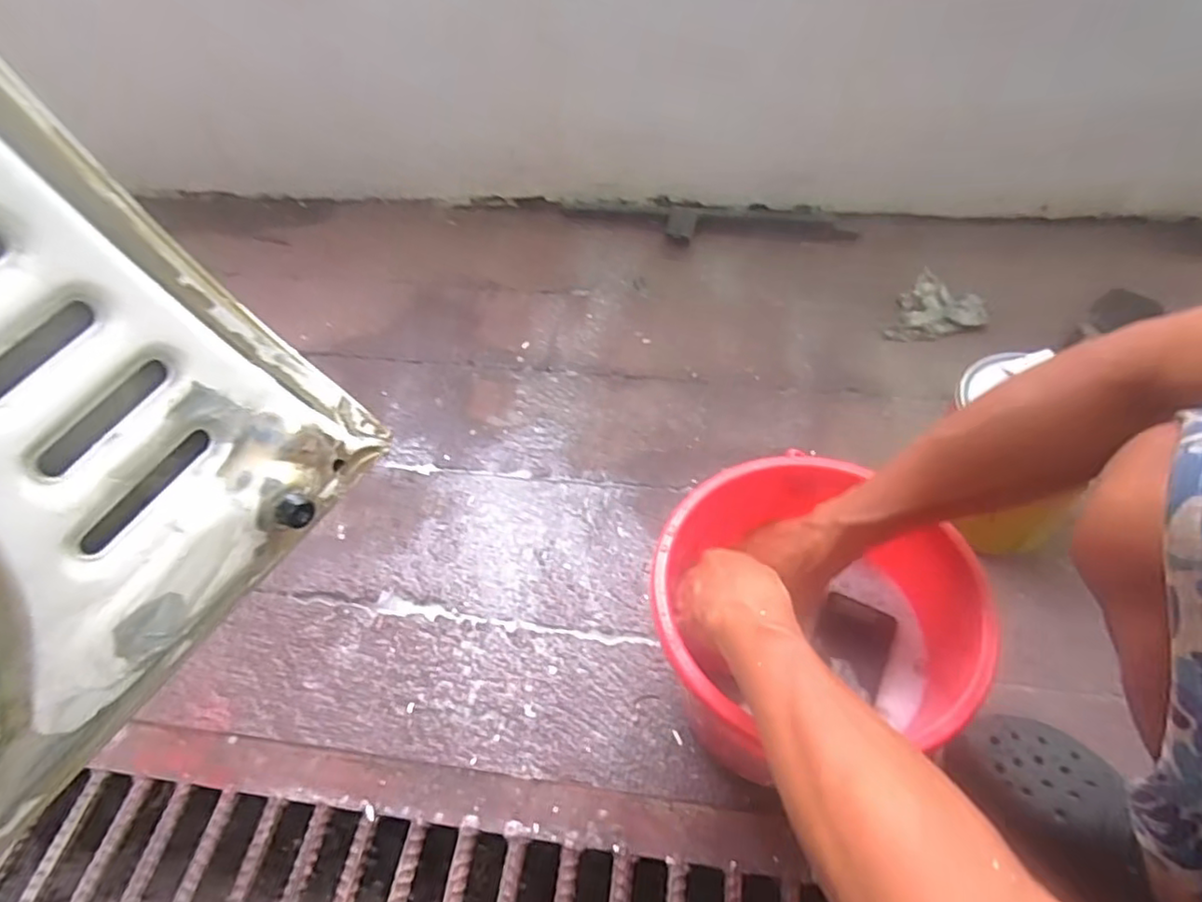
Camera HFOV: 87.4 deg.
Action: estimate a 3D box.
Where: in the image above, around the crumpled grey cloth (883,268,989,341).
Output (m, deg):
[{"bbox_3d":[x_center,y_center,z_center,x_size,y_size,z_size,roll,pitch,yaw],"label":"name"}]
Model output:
[{"bbox_3d":[0.543,-0.222,1.005,0.127,0.025,0.176,25,58,22],"label":"crumpled grey cloth"}]

